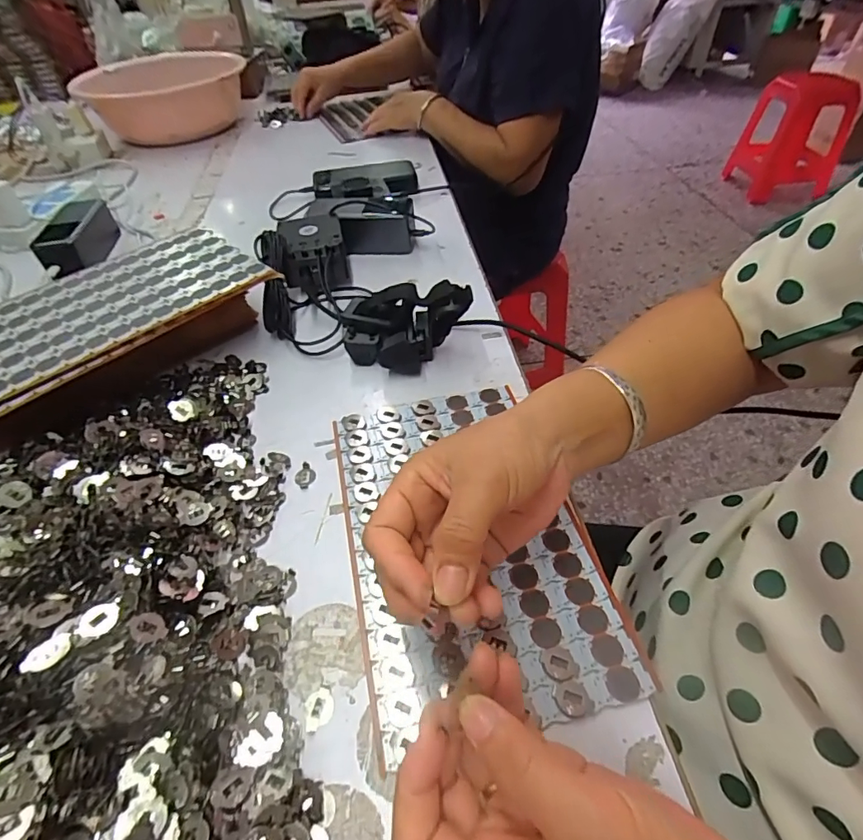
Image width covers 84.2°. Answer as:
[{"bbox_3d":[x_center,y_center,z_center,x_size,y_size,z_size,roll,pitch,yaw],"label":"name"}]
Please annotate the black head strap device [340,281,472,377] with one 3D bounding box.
[{"bbox_3d":[-0.024,-0.084,0.443,0.118,0.070,0.060,3,47,6],"label":"black head strap device"}]

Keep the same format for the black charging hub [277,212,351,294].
[{"bbox_3d":[-0.133,-0.186,0.544,0.069,0.059,0.092,-12,47,-8],"label":"black charging hub"}]

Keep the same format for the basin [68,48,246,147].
[{"bbox_3d":[-0.581,-0.712,1.055,0.325,0.104,0.334,-12,47,-8],"label":"basin"}]

